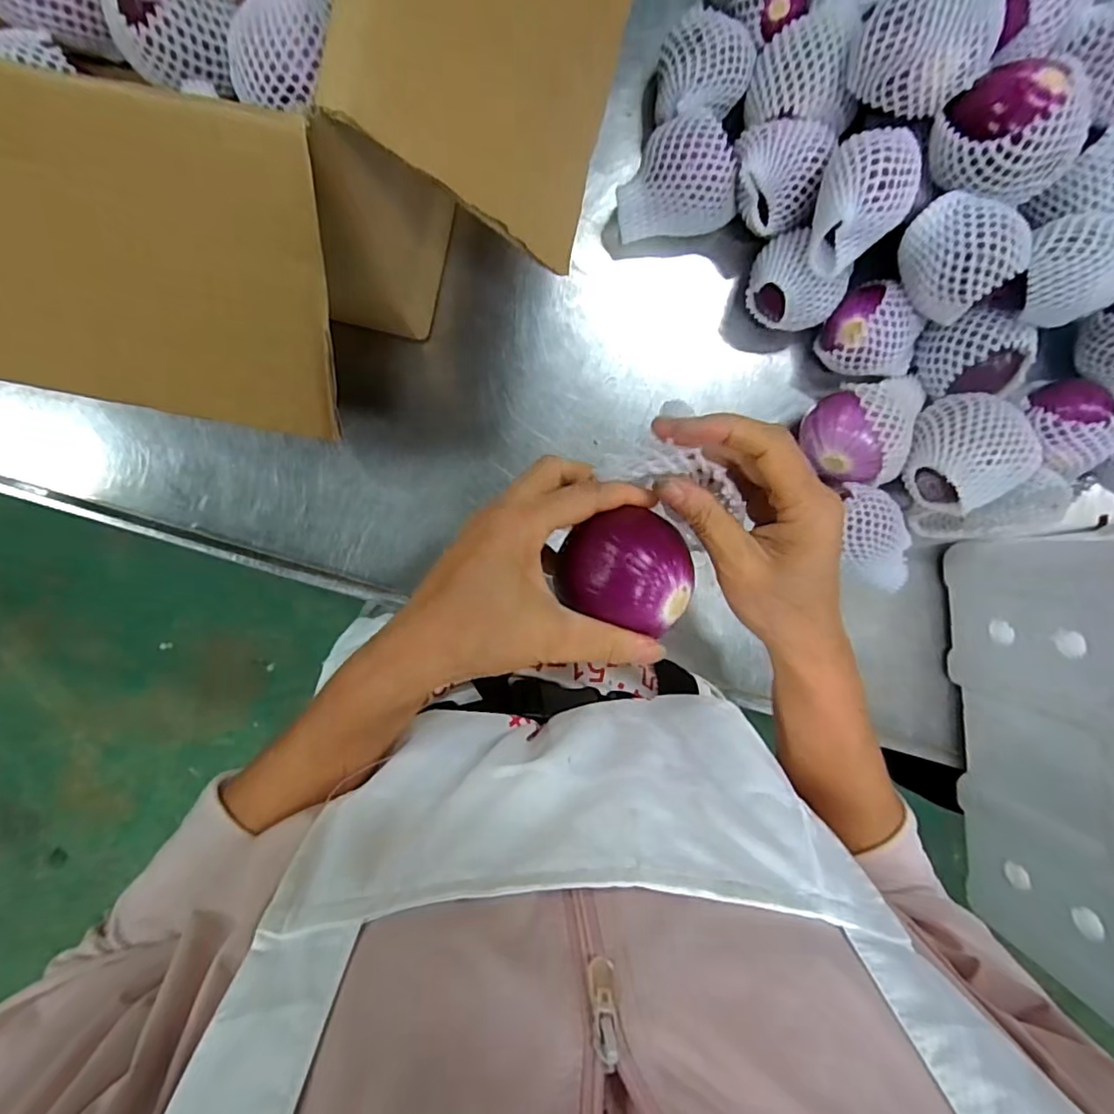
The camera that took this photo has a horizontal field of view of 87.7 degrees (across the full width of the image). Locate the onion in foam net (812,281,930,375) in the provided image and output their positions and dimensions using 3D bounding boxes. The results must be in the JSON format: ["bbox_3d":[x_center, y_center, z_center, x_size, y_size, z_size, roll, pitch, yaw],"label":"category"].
[{"bbox_3d":[0.265,-0.182,0.495,0.078,0.074,0.064,41,90,-5],"label":"onion in foam net"}]

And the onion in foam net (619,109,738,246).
[{"bbox_3d":[0.094,-0.303,0.476,0.094,0.058,0.077,-14,95,-3],"label":"onion in foam net"}]

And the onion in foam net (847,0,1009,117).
[{"bbox_3d":[0.259,-0.360,0.403,0.080,0.092,0.079,0,94,-4],"label":"onion in foam net"}]

